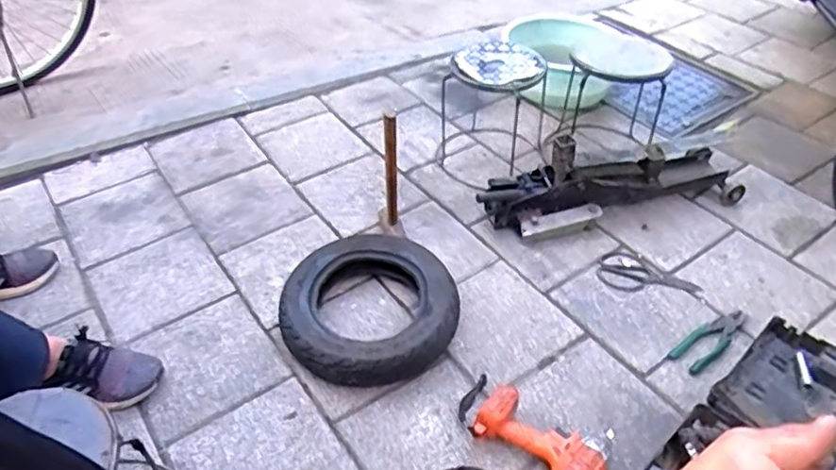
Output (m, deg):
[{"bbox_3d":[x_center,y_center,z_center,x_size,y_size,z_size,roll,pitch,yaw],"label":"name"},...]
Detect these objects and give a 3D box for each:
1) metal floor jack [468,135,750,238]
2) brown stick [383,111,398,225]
[{"bbox_3d":[0.439,-0.135,1.339,0.602,0.214,0.125,-11,44,-10],"label":"metal floor jack"},{"bbox_3d":[-0.052,-0.117,1.235,0.025,0.296,0.022,0,44,0],"label":"brown stick"}]

